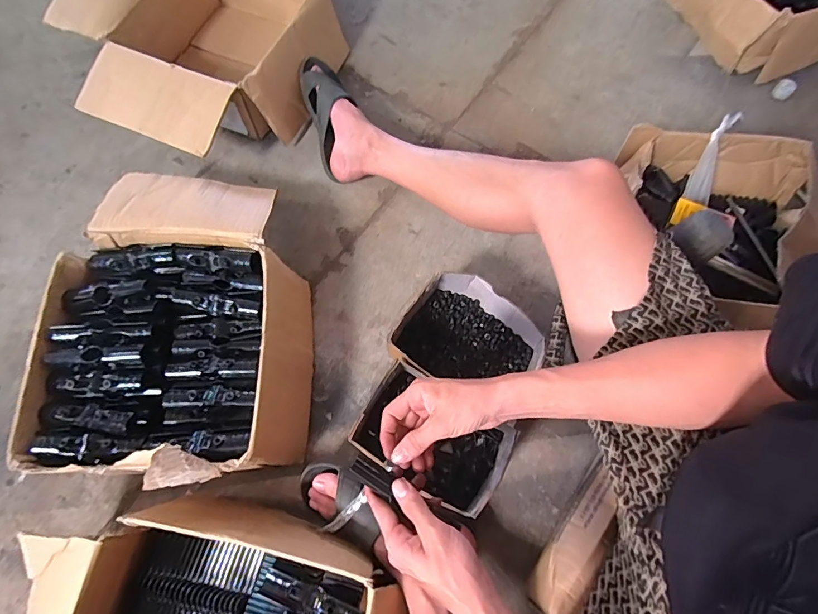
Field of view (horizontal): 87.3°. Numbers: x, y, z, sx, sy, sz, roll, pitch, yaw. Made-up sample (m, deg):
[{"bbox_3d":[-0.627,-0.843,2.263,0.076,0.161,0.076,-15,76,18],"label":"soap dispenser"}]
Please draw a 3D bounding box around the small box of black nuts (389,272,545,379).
[{"bbox_3d":[0.094,0.059,0.673,0.202,0.090,0.170,35,73,12],"label":"small box of black nuts"}]

